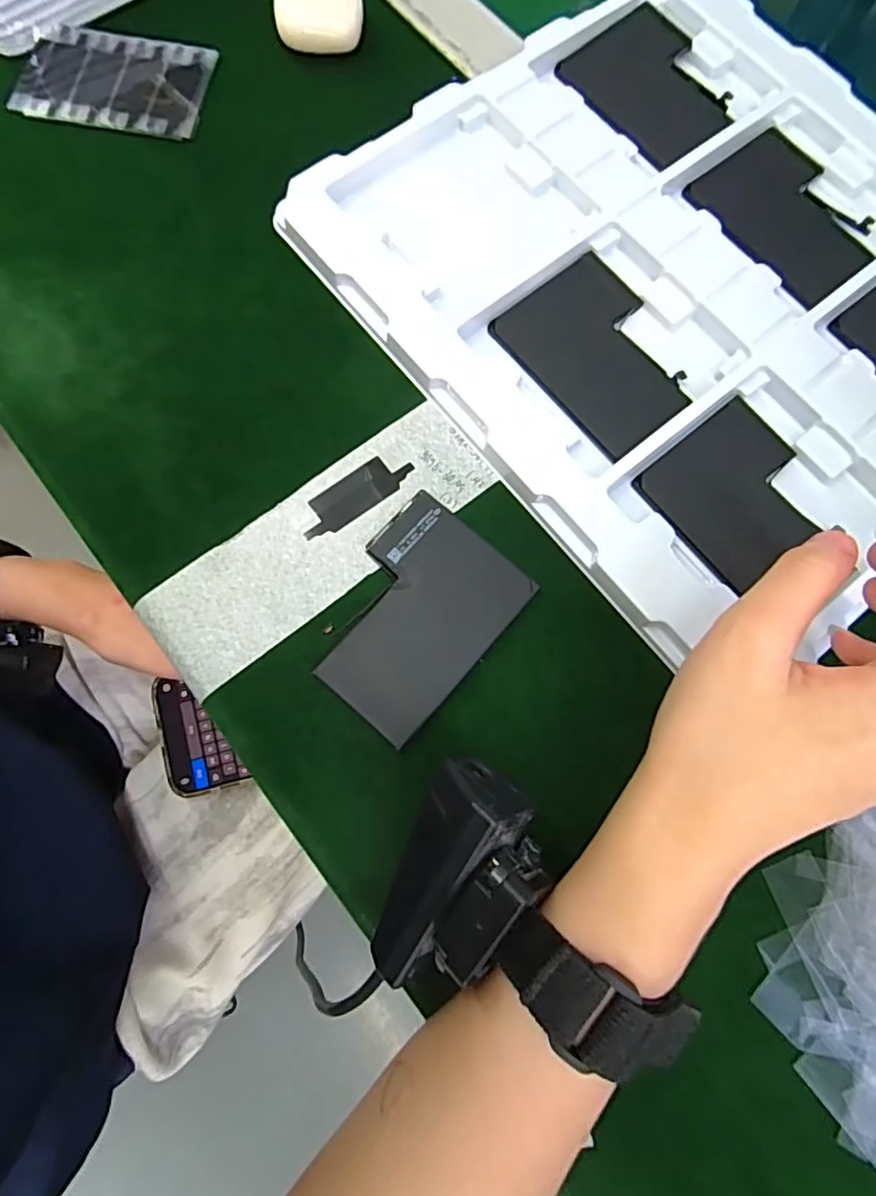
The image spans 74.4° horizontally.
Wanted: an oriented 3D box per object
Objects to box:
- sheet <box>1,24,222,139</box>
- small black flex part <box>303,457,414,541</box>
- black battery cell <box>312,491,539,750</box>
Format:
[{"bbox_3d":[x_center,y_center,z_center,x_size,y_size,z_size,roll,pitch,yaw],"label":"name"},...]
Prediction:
[{"bbox_3d":[-0.175,-0.279,0.313,0.096,0.009,0.062,9,77,1],"label":"sheet"},{"bbox_3d":[-0.038,-0.047,0.261,0.055,0.004,0.020,-36,80,-9],"label":"small black flex part"},{"bbox_3d":[-0.011,0.007,0.244,0.067,0.007,0.090,40,79,8],"label":"black battery cell"}]

